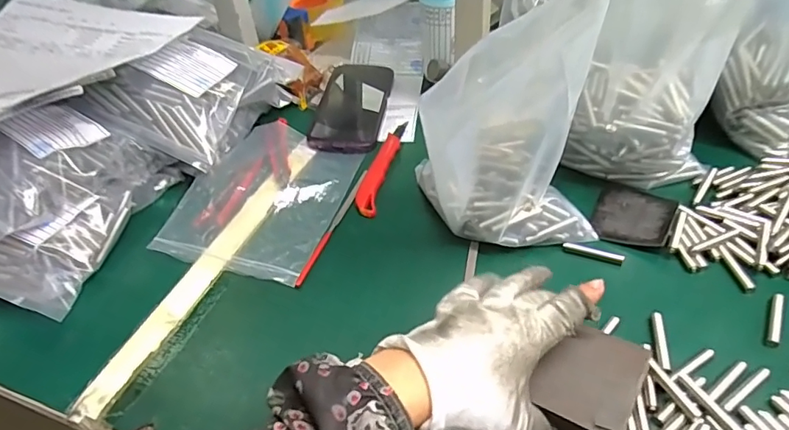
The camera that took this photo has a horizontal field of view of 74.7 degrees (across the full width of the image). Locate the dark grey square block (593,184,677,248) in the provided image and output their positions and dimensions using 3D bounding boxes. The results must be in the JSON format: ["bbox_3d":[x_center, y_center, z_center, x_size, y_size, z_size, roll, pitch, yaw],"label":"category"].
[{"bbox_3d":[0.213,-0.002,0.461,0.064,0.009,0.072,19,47,24],"label":"dark grey square block"}]

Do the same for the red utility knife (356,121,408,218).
[{"bbox_3d":[-0.014,-0.052,0.536,0.024,0.008,0.143,6,43,12],"label":"red utility knife"}]

